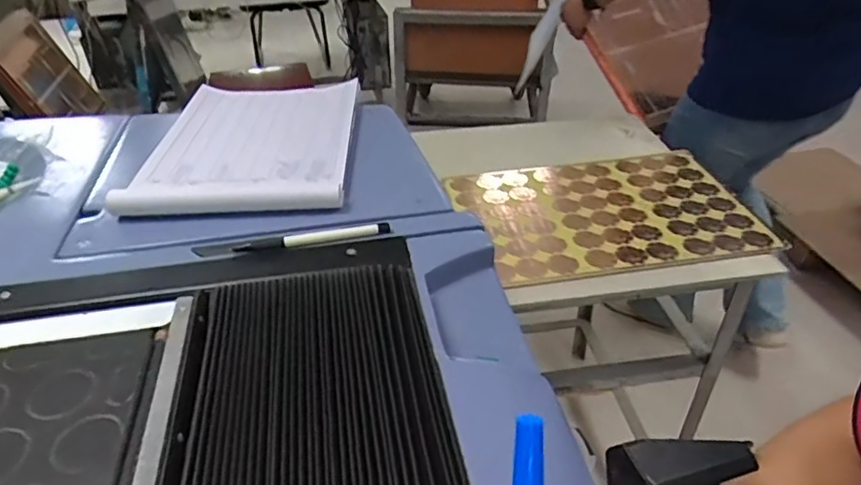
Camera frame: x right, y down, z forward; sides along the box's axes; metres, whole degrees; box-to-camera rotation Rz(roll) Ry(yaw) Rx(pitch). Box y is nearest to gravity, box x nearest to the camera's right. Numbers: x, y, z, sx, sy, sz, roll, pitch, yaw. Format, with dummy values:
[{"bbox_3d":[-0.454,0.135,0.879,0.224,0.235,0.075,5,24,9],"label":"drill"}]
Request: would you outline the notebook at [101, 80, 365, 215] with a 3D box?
[{"bbox_3d":[-0.196,-0.116,0.668,0.213,0.029,0.290,-1,36,0],"label":"notebook"}]

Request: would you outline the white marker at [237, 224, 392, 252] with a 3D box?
[{"bbox_3d":[-0.104,-0.003,0.519,0.136,0.014,0.013,-7,37,-9],"label":"white marker"}]

